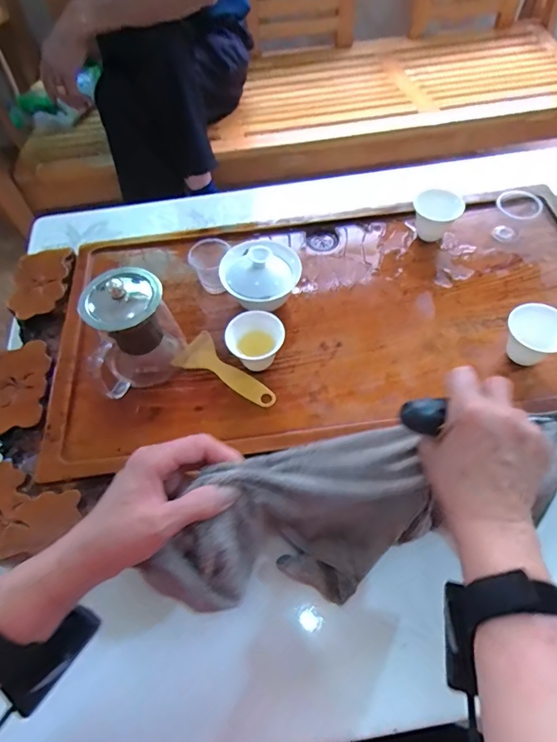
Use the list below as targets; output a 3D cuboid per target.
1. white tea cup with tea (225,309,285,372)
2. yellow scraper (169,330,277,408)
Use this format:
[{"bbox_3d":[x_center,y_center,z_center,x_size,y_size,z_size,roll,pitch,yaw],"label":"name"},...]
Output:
[{"bbox_3d":[-0.024,-0.027,0.459,0.056,0.052,0.047,-18,59,-9],"label":"white tea cup with tea"},{"bbox_3d":[-0.051,-0.004,0.472,0.119,0.009,0.053,28,63,18],"label":"yellow scraper"}]

